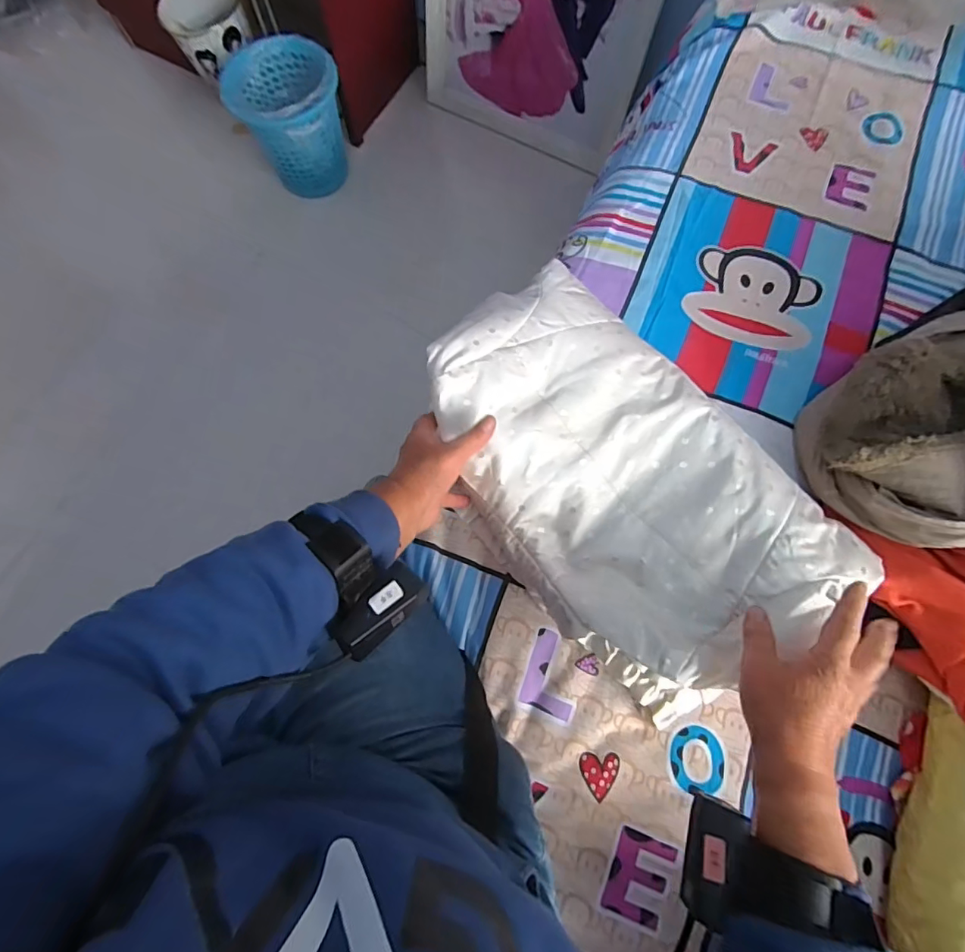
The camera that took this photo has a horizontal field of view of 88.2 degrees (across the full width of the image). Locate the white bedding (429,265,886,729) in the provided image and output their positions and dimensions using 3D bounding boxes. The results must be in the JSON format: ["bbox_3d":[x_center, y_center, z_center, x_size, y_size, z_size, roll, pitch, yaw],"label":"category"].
[{"bbox_3d":[0.132,-0.001,0.497,0.260,0.071,0.442,-37,77,-9],"label":"white bedding"}]

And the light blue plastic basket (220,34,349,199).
[{"bbox_3d":[-0.493,-0.929,1.324,0.259,0.258,0.279,0,74,1],"label":"light blue plastic basket"}]

